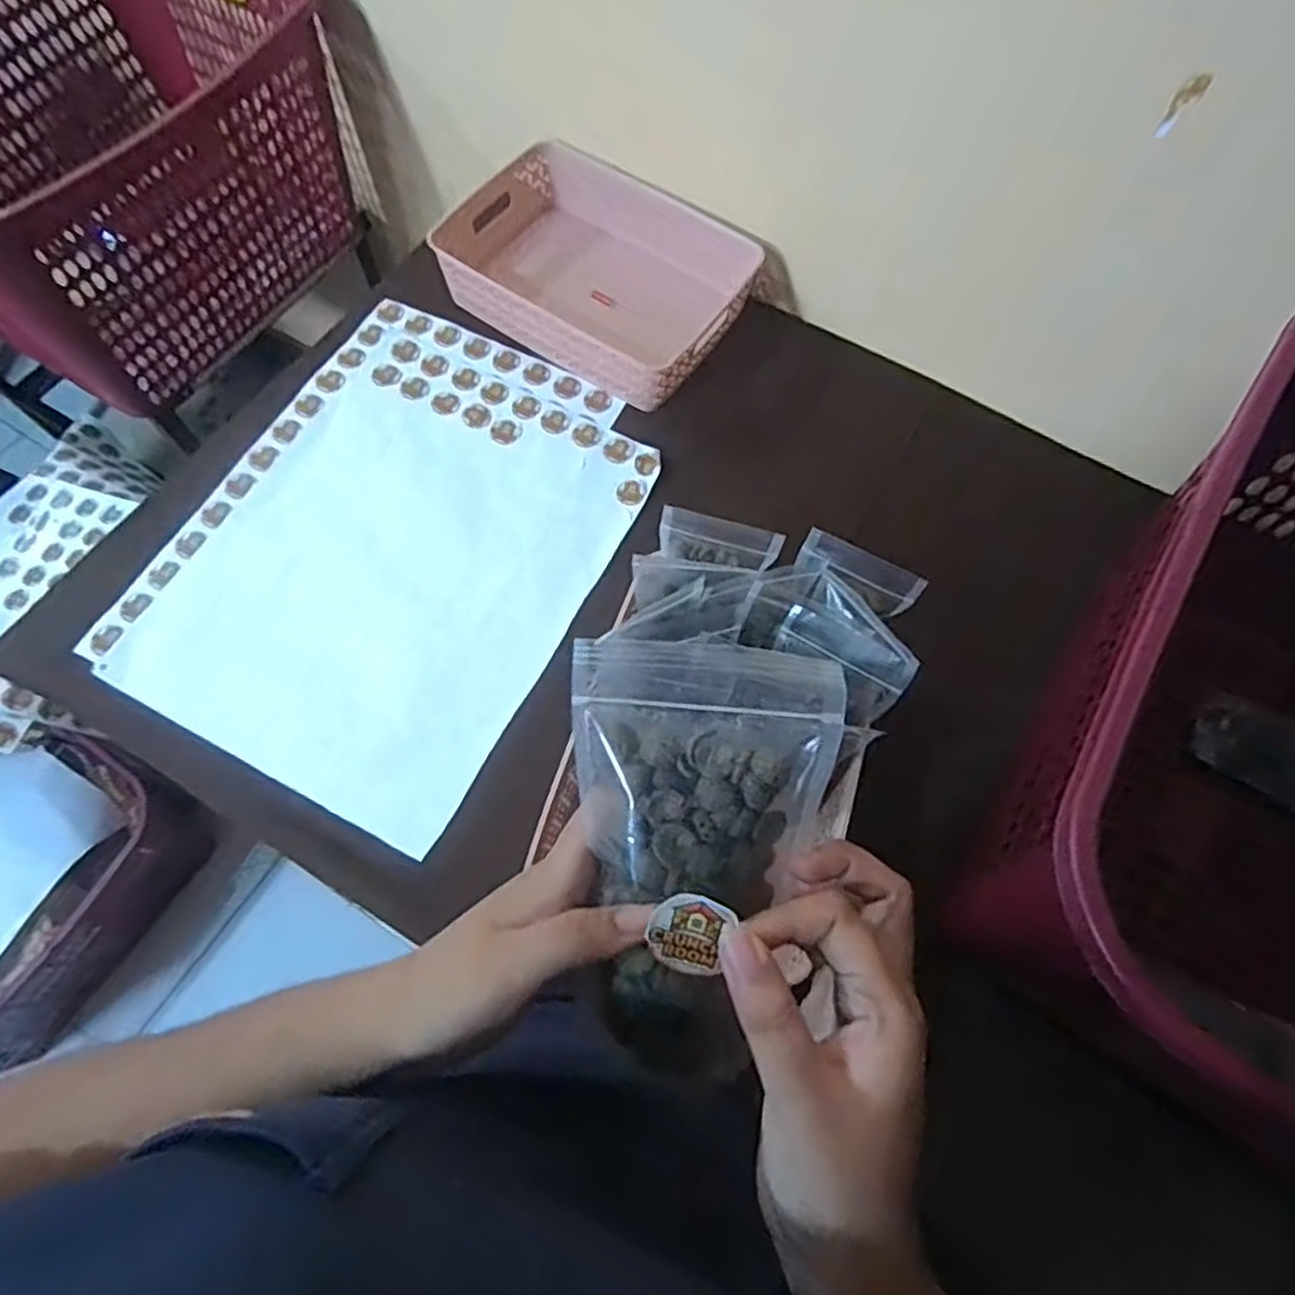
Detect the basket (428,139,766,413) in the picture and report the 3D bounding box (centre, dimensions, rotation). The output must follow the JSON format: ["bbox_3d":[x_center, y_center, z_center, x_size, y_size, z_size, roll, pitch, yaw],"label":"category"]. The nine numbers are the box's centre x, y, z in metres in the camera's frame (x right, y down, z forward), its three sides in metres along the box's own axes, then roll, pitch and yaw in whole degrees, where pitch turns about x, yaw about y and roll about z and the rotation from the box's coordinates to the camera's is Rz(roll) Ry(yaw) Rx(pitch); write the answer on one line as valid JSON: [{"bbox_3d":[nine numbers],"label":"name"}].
[{"bbox_3d":[-0.064,-0.428,0.831,0.322,0.076,0.229,32,70,12],"label":"basket"}]

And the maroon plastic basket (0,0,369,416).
[{"bbox_3d":[-0.676,-0.613,0.929,0.438,0.279,0.571,33,70,12],"label":"maroon plastic basket"}]

